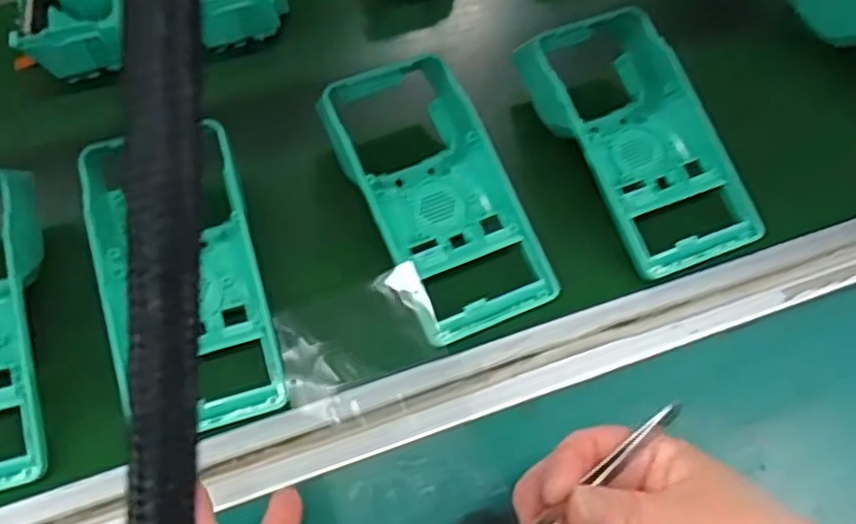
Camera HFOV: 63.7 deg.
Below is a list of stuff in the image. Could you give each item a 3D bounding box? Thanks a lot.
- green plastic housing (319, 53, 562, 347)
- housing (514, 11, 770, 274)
[{"bbox_3d":[0.002,-0.044,0.403,0.088,0.048,0.173,-19,59,-15],"label":"green plastic housing"},{"bbox_3d":[0.127,-0.079,0.429,0.095,0.051,0.172,-18,59,-14],"label":"housing"}]

